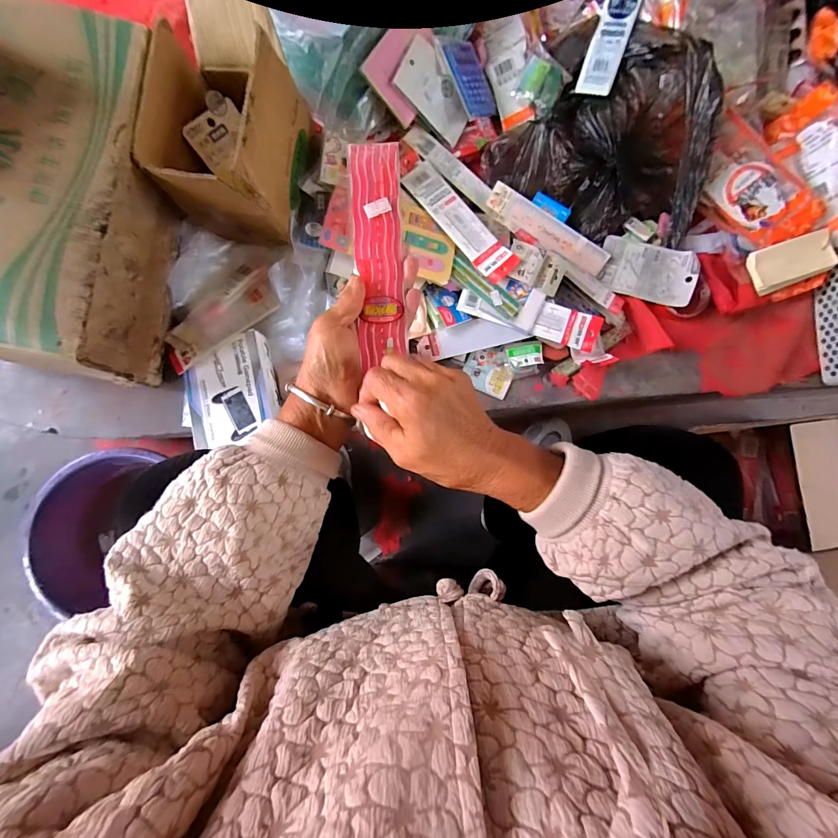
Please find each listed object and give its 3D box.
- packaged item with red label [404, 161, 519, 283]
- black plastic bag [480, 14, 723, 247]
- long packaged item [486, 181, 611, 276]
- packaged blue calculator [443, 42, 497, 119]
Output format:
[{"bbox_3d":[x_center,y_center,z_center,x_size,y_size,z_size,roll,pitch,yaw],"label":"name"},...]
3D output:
[{"bbox_3d":[0.059,-0.283,0.534,0.049,0.009,0.202,-41,88,-5],"label":"packaged item with red label"},{"bbox_3d":[0.279,-0.401,0.519,0.305,0.110,0.227,29,86,0],"label":"black plastic bag"},{"bbox_3d":[0.192,-0.281,0.553,0.199,0.018,0.043,34,86,0],"label":"long packaged item"},{"bbox_3d":[0.076,-0.499,0.548,0.071,0.008,0.101,-27,102,-29],"label":"packaged blue calculator"}]

